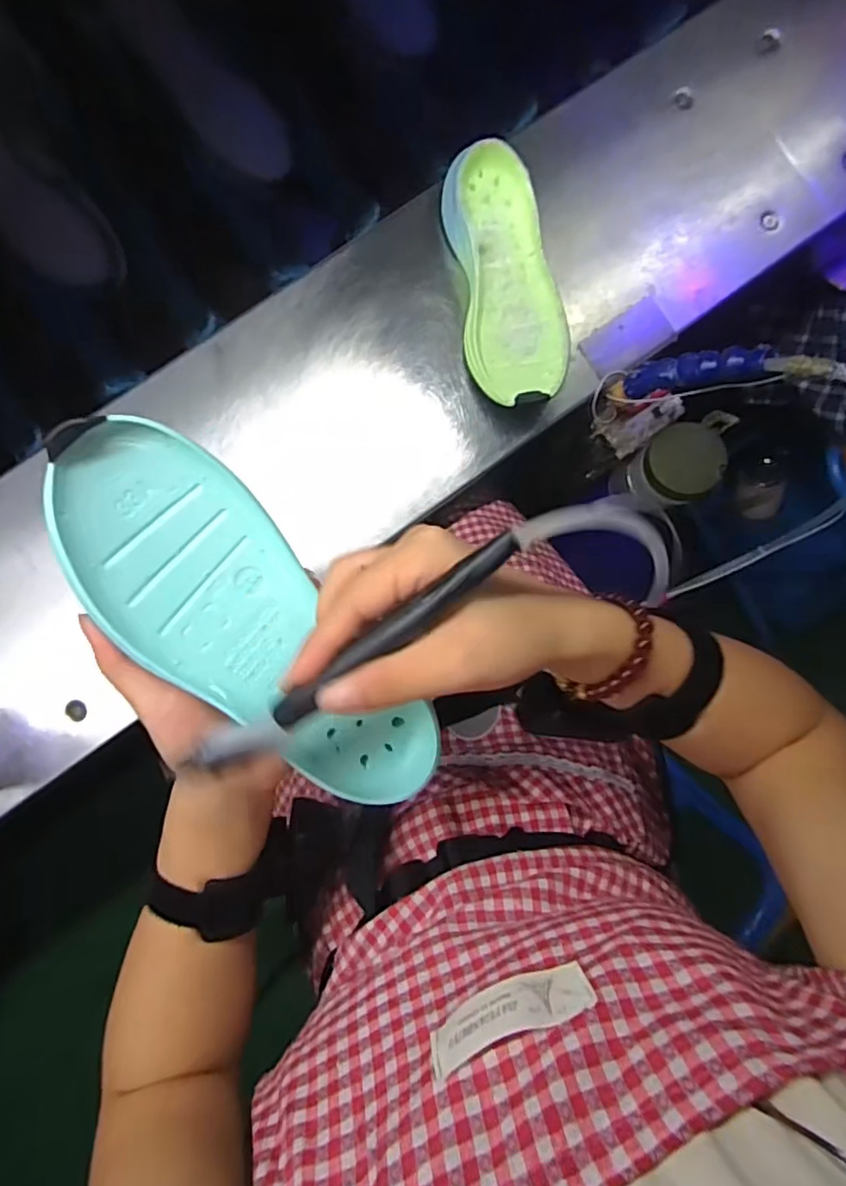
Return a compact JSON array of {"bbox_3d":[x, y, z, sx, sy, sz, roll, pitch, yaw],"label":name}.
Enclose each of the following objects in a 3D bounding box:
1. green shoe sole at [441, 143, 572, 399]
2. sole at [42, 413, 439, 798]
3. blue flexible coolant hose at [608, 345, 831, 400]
[{"bbox_3d":[0.074,-0.271,0.531,0.088,0.049,0.220,-10,87,-3],"label":"green shoe sole"},{"bbox_3d":[-0.081,0.022,0.288,0.078,0.029,0.223,-40,109,-4],"label":"sole"},{"bbox_3d":[0.218,-0.174,0.478,0.031,0.194,0.022,30,85,-32],"label":"blue flexible coolant hose"}]

